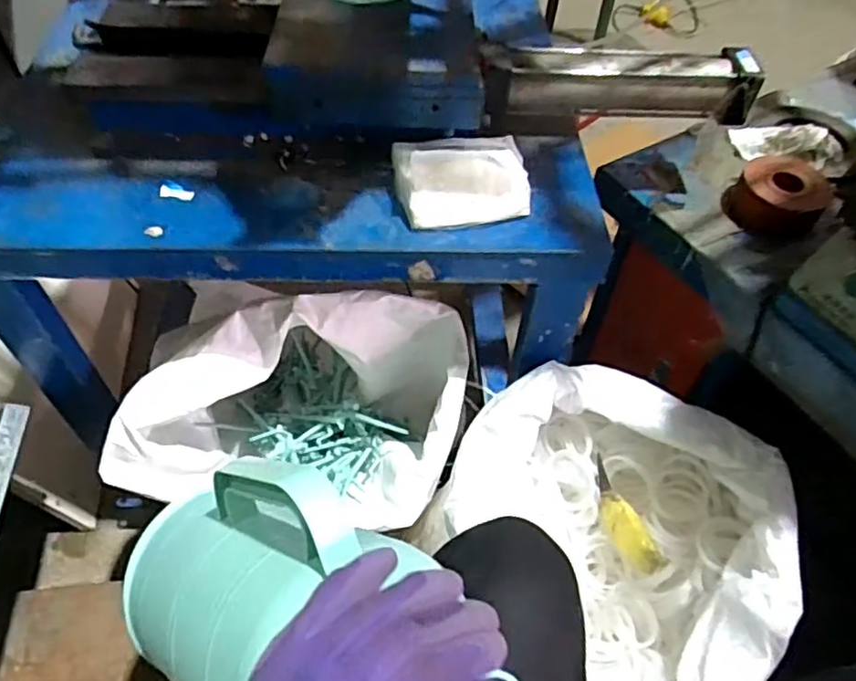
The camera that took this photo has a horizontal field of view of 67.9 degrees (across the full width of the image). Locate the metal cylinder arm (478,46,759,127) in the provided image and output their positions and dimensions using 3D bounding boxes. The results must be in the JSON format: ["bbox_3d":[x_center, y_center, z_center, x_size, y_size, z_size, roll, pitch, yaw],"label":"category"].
[{"bbox_3d":[0.199,-0.269,0.685,0.293,0.070,0.062,1,52,-2],"label":"metal cylinder arm"}]

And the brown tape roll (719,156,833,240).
[{"bbox_3d":[0.406,-0.165,0.743,0.105,0.053,0.115,30,57,19],"label":"brown tape roll"}]

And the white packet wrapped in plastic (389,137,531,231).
[{"bbox_3d":[0.034,-0.165,0.616,0.126,0.061,0.087,-11,54,-11],"label":"white packet wrapped in plastic"}]

